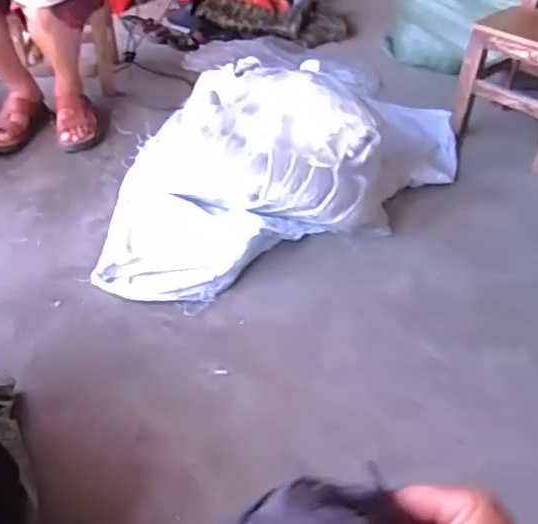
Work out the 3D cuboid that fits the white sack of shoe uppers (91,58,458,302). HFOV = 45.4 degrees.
[{"bbox_3d":[0.085,-0.268,1.504,0.896,0.255,0.701,-2,43,-7],"label":"white sack of shoe uppers"}]

